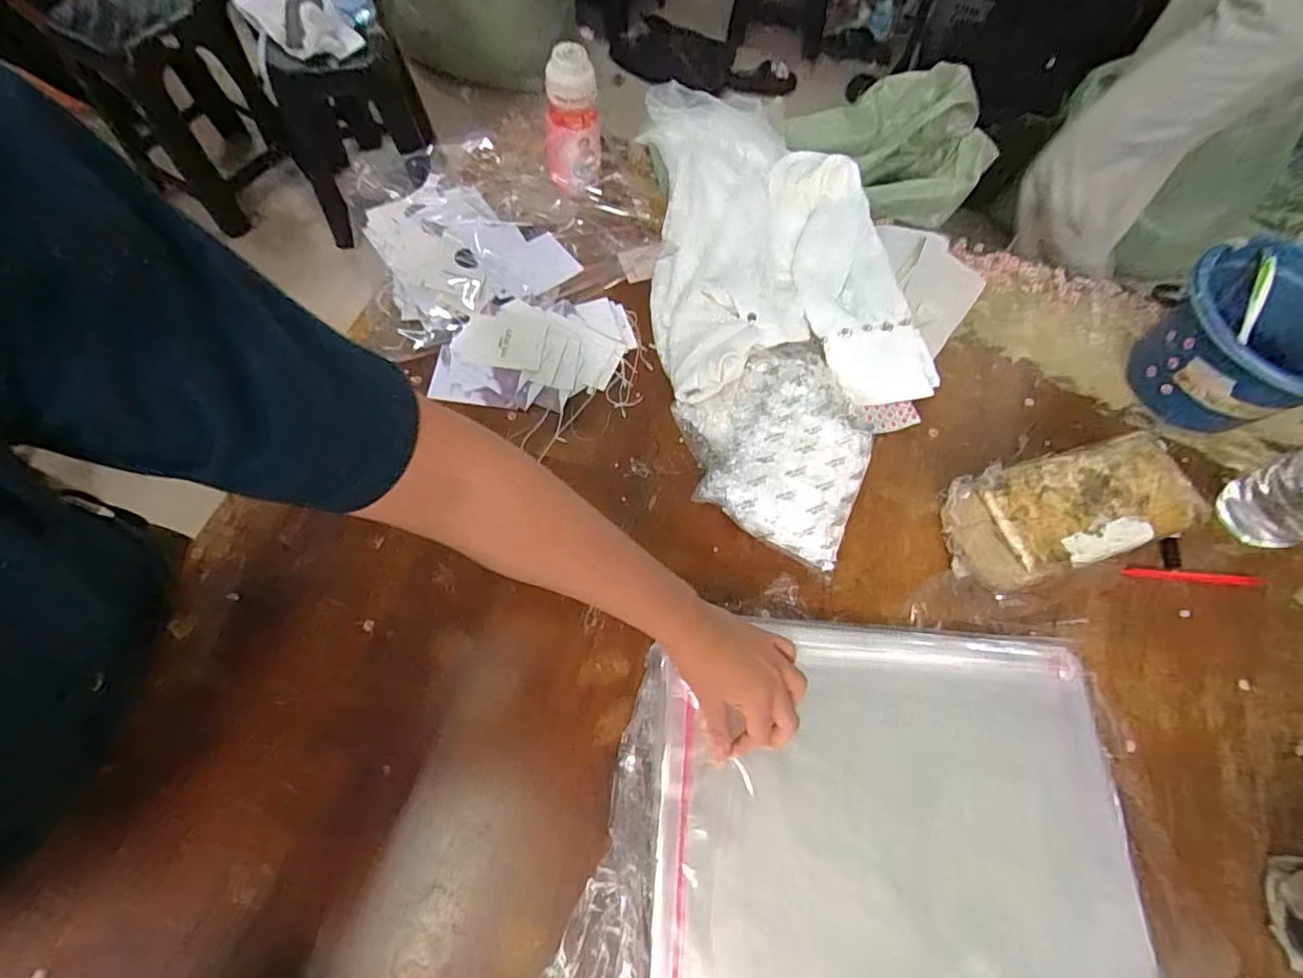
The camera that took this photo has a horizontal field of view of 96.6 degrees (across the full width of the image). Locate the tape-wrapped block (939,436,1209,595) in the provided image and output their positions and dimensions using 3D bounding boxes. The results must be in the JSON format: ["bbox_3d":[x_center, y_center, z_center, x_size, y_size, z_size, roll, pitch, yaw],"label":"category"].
[{"bbox_3d":[0.400,0.026,0.572,0.205,0.088,0.112,-13,66,-8],"label":"tape-wrapped block"}]

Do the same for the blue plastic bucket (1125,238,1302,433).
[{"bbox_3d":[0.628,-0.149,0.631,0.170,0.147,0.167,1,64,-2],"label":"blue plastic bucket"}]

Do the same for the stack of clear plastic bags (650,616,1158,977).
[{"bbox_3d":[0.186,0.276,0.463,0.357,0.031,0.326,3,61,6],"label":"stack of clear plastic bags"}]

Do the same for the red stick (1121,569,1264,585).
[{"bbox_3d":[0.539,0.088,0.582,0.139,0.006,0.011,4,64,0],"label":"red stick"}]

